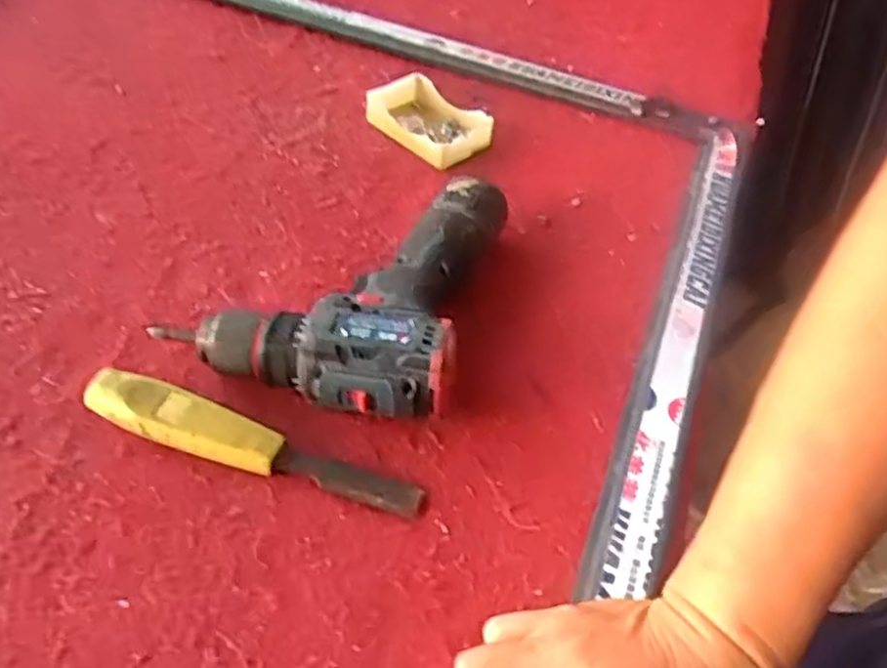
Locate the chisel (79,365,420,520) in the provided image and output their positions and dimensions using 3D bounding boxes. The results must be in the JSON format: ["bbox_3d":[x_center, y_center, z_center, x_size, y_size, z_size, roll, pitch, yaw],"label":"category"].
[{"bbox_3d":[-0.105,0.059,0.398,0.195,0.026,0.029,14,48,7],"label":"chisel"}]

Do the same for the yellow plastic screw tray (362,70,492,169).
[{"bbox_3d":[-0.013,-0.189,0.628,0.067,0.023,0.109,-29,56,-28],"label":"yellow plastic screw tray"}]

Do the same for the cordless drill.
[{"bbox_3d":[-0.068,-0.031,0.461,0.181,0.056,0.175,14,48,7],"label":"cordless drill"}]

